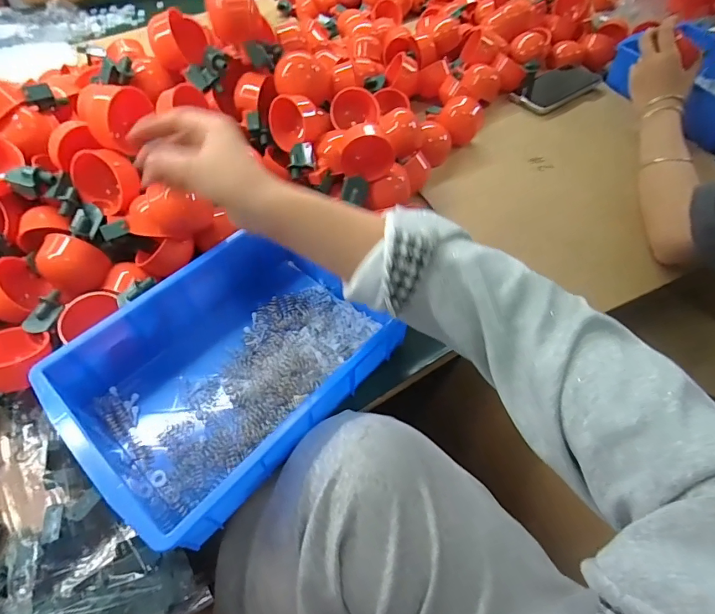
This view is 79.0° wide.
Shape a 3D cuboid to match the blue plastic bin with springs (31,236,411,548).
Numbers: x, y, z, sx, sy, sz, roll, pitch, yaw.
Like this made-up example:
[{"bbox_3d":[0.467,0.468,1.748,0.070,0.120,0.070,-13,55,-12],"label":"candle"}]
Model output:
[{"bbox_3d":[-0.121,0.053,0.419,0.198,0.077,0.263,36,62,23],"label":"blue plastic bin with springs"}]

